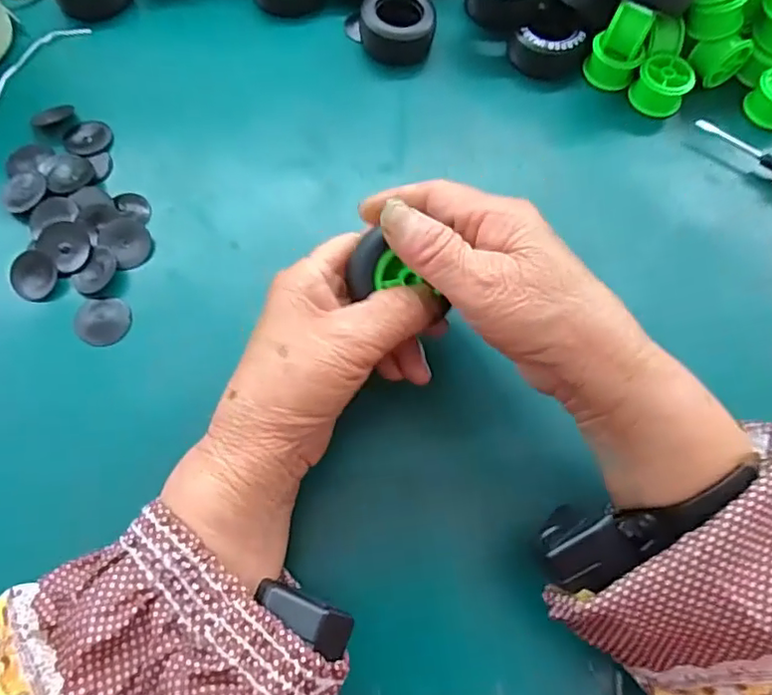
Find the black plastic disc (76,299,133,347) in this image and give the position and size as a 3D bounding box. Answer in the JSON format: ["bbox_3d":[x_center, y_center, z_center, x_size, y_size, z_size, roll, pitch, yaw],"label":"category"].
[{"bbox_3d":[-0.151,-0.014,0.306,0.027,0.004,0.027,1,67,-2],"label":"black plastic disc"}]

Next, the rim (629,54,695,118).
[{"bbox_3d":[0.180,-0.171,0.375,0.033,0.025,0.029,25,69,9],"label":"rim"}]

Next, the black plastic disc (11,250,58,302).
[{"bbox_3d":[-0.192,-0.039,0.313,0.027,0.006,0.024,35,80,7],"label":"black plastic disc"}]

